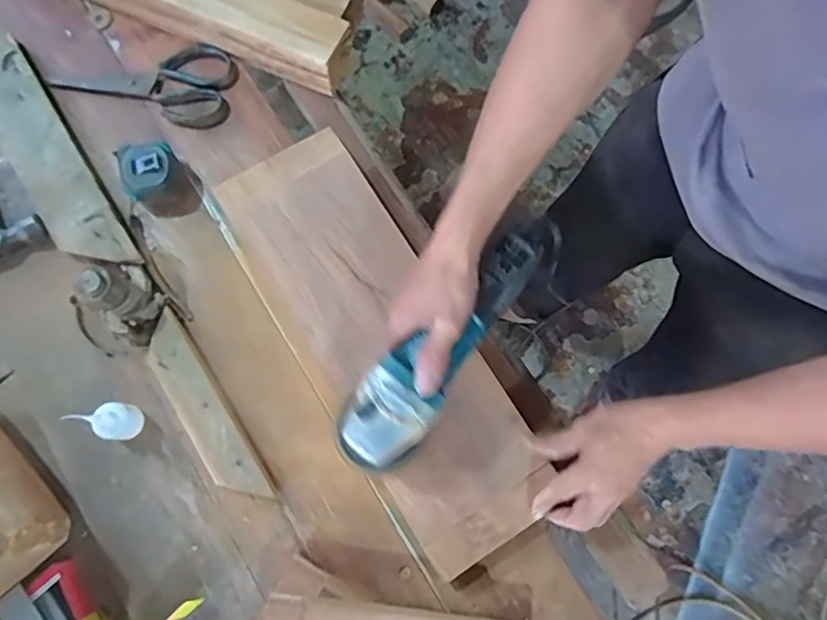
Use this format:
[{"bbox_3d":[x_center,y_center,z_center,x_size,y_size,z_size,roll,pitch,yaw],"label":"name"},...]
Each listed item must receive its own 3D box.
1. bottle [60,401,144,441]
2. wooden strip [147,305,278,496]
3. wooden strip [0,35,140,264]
[{"bbox_3d":[-0.304,0.112,0.547,0.039,0.080,0.037,0,78,-1],"label":"bottle"},{"bbox_3d":[-0.218,0.100,0.565,0.051,0.015,0.218,-34,77,0],"label":"wooden strip"},{"bbox_3d":[-0.434,-0.180,0.633,0.078,0.021,0.335,-34,80,-7],"label":"wooden strip"}]

